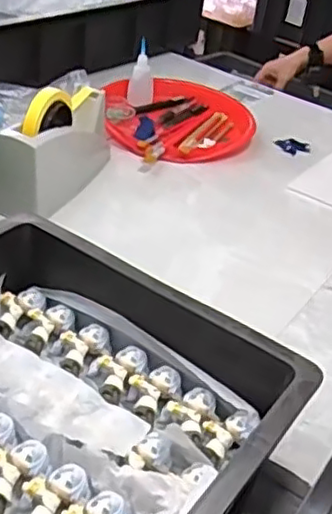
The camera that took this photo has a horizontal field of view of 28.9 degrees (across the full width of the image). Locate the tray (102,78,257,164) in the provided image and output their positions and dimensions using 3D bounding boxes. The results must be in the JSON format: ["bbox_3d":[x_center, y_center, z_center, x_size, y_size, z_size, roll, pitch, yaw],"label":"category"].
[{"bbox_3d":[0.024,-0.209,0.976,0.226,0.041,0.218,2,35,-2],"label":"tray"}]

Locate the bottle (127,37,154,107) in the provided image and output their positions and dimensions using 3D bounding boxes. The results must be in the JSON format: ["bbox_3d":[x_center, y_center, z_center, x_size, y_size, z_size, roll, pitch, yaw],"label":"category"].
[{"bbox_3d":[-0.038,-0.291,1.025,0.038,0.100,0.033,6,15,3],"label":"bottle"}]

